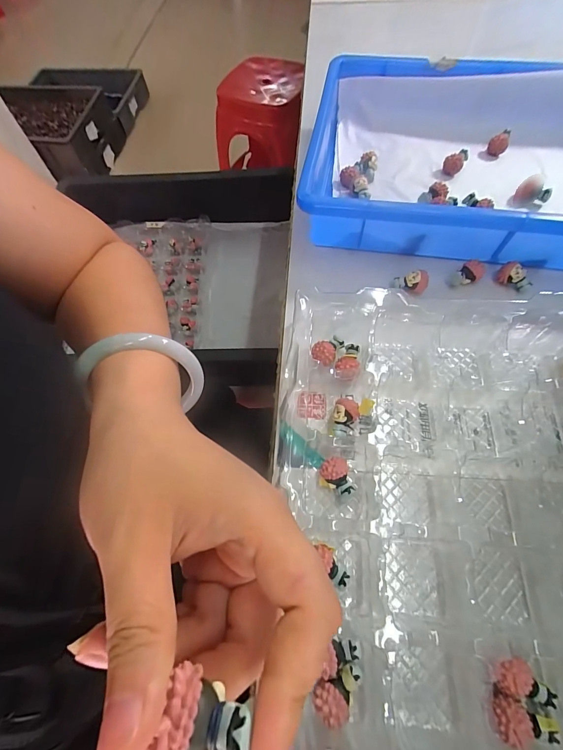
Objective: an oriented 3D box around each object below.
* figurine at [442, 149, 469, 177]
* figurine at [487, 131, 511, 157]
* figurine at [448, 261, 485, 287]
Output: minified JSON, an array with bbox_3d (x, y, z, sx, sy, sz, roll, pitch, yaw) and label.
[{"bbox_3d":[0.187,-0.230,0.367,0.020,0.019,0.025,30,69,16],"label":"figurine"},{"bbox_3d":[0.241,-0.256,0.377,0.019,0.021,0.016,28,67,14],"label":"figurine"},{"bbox_3d":[0.169,-0.094,0.312,0.028,0.014,0.015,-12,64,-3],"label":"figurine"}]

